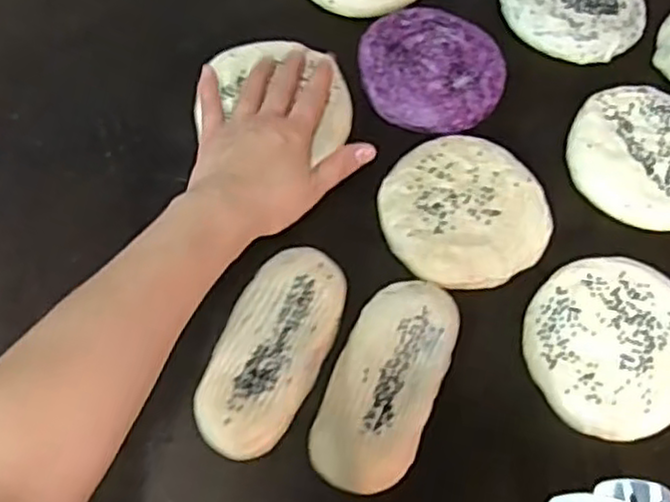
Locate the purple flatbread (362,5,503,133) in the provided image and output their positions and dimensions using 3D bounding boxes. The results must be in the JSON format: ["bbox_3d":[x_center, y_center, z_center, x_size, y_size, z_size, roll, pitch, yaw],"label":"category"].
[{"bbox_3d":[0.079,-0.148,0.586,0.110,0.023,0.115,1,65,-1],"label":"purple flatbread"}]

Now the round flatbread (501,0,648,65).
[{"bbox_3d":[0.207,-0.219,0.621,0.119,0.022,0.115,1,65,-1],"label":"round flatbread"}]

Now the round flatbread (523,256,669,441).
[{"bbox_3d":[0.189,0.065,0.488,0.114,0.022,0.118,1,65,-1],"label":"round flatbread"}]

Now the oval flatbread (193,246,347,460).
[{"bbox_3d":[-0.042,0.066,0.484,0.069,0.027,0.146,23,66,9],"label":"oval flatbread"}]

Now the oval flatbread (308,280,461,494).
[{"bbox_3d":[0.034,0.088,0.474,0.067,0.024,0.142,21,66,8],"label":"oval flatbread"}]

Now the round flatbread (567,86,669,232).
[{"bbox_3d":[0.241,-0.072,0.554,0.115,0.023,0.112,1,65,-1],"label":"round flatbread"}]

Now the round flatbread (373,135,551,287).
[{"bbox_3d":[0.093,-0.029,0.530,0.114,0.019,0.119,1,65,-1],"label":"round flatbread"}]

